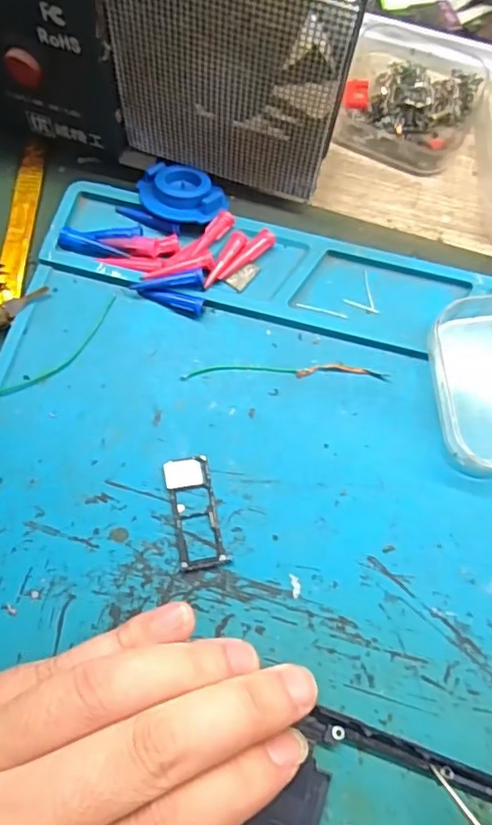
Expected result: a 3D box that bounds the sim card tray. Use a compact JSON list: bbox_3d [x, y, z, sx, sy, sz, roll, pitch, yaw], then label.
[{"bbox_3d":[-0.017,0.034,0.198,0.016,0.004,0.038,-10,72,-5],"label":"sim card tray"}]

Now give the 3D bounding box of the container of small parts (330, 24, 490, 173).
[{"bbox_3d":[0.075,-0.145,0.257,0.058,0.019,0.070,13,74,3],"label":"container of small parts"}]

